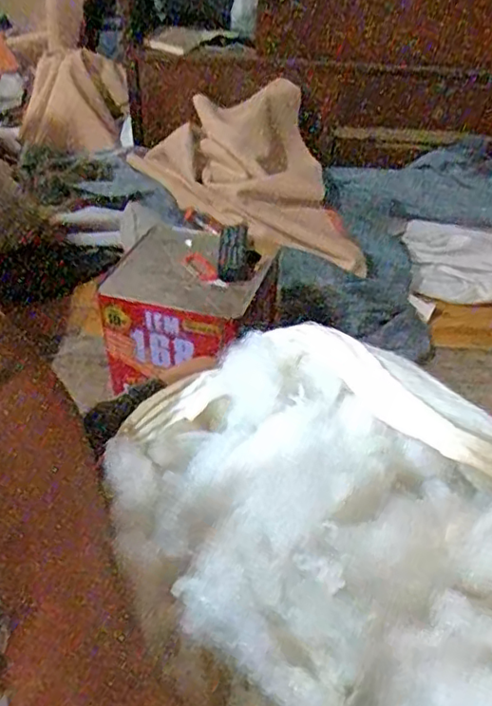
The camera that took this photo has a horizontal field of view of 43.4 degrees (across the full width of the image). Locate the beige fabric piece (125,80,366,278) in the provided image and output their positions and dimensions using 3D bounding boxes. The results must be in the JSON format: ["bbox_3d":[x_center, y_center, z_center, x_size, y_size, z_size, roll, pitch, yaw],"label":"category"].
[{"bbox_3d":[-0.002,-0.355,1.211,0.533,0.236,0.164,17,40,17],"label":"beige fabric piece"}]

